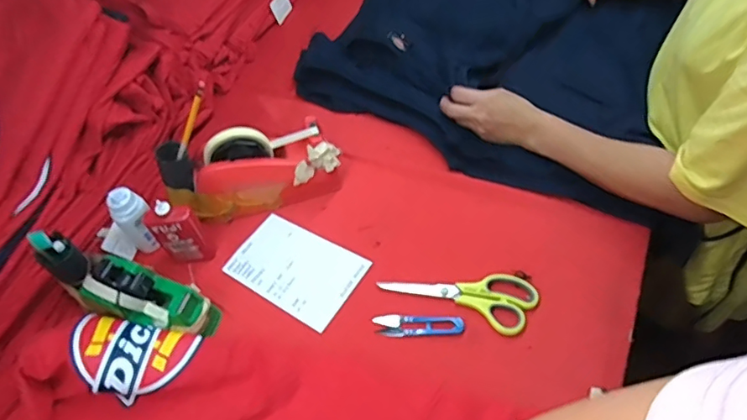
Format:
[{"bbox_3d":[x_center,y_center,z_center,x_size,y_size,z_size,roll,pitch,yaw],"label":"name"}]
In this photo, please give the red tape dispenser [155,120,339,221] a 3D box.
[{"bbox_3d":[-0.161,-0.054,0.725,0.229,0.113,0.064,-16,53,-5],"label":"red tape dispenser"}]

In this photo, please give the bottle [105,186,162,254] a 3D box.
[{"bbox_3d":[-0.305,0.015,0.698,0.038,0.103,0.032,-2,53,9],"label":"bottle"}]

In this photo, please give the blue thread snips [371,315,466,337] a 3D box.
[{"bbox_3d":[0.054,0.135,0.637,0.105,0.007,0.027,-5,52,7],"label":"blue thread snips"}]

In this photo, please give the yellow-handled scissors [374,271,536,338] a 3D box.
[{"bbox_3d":[0.102,0.094,0.652,0.181,0.007,0.071,12,56,20],"label":"yellow-handled scissors"}]

